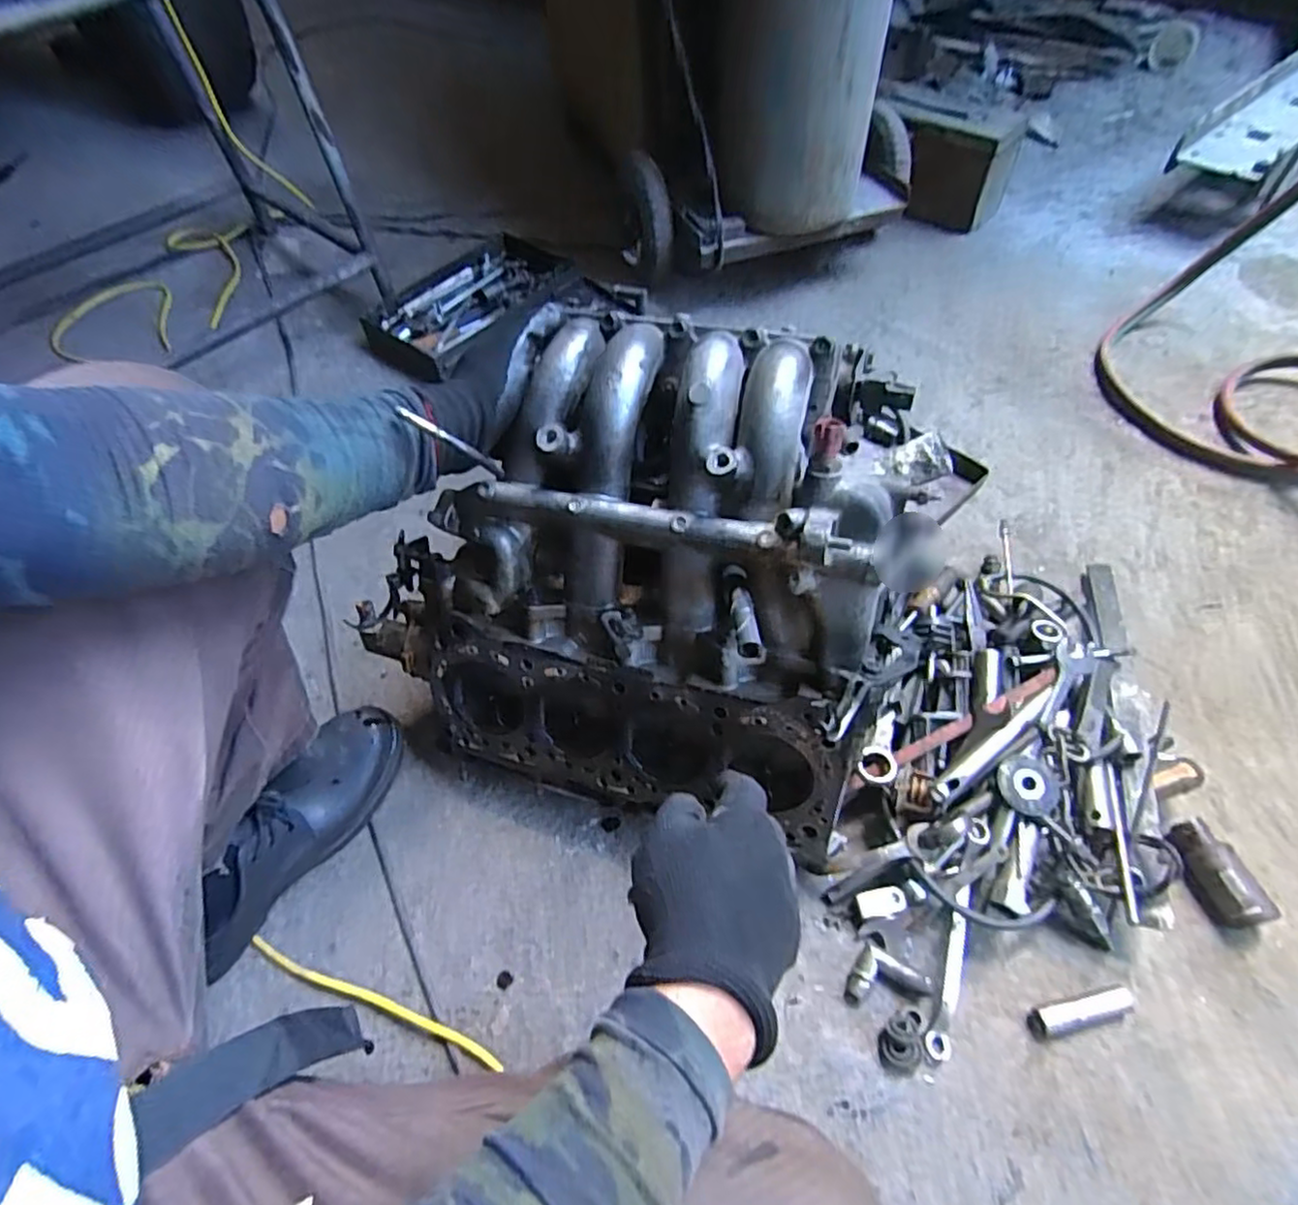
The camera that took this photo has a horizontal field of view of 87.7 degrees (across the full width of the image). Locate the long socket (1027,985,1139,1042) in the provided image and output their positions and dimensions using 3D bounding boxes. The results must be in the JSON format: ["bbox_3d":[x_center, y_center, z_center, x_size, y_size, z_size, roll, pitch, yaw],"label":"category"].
[{"bbox_3d":[0.355,0.336,0.554,0.083,0.017,0.022,-14,56,-6],"label":"long socket"}]

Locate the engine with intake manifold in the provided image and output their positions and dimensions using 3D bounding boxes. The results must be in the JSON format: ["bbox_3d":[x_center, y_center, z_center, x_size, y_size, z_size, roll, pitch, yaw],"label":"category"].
[{"bbox_3d":[-0.005,-0.025,0.582,0.417,0.399,0.246,15,27,16],"label":"engine with intake manifold"}]

